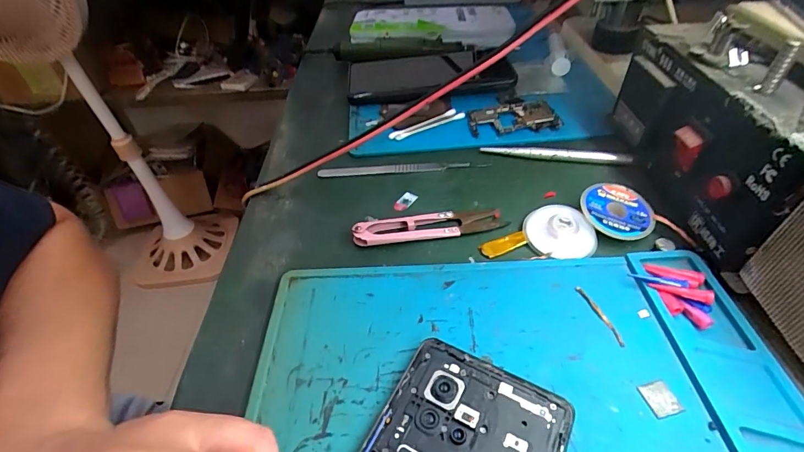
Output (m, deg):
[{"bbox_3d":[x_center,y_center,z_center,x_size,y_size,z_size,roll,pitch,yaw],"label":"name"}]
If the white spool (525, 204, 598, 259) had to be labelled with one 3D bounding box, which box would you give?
[{"bbox_3d":[0.100,0.004,0.257,0.041,0.007,0.039,-6,62,13],"label":"white spool"}]

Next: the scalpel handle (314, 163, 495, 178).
[{"bbox_3d":[-0.001,-0.046,0.321,0.132,0.004,0.011,-2,44,3],"label":"scalpel handle"}]

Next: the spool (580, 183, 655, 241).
[{"bbox_3d":[0.138,-0.011,0.260,0.044,0.004,0.042,11,57,4],"label":"spool"}]

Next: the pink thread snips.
[{"bbox_3d":[0.018,-0.002,0.268,0.100,0.012,0.021,-7,44,-3],"label":"pink thread snips"}]

